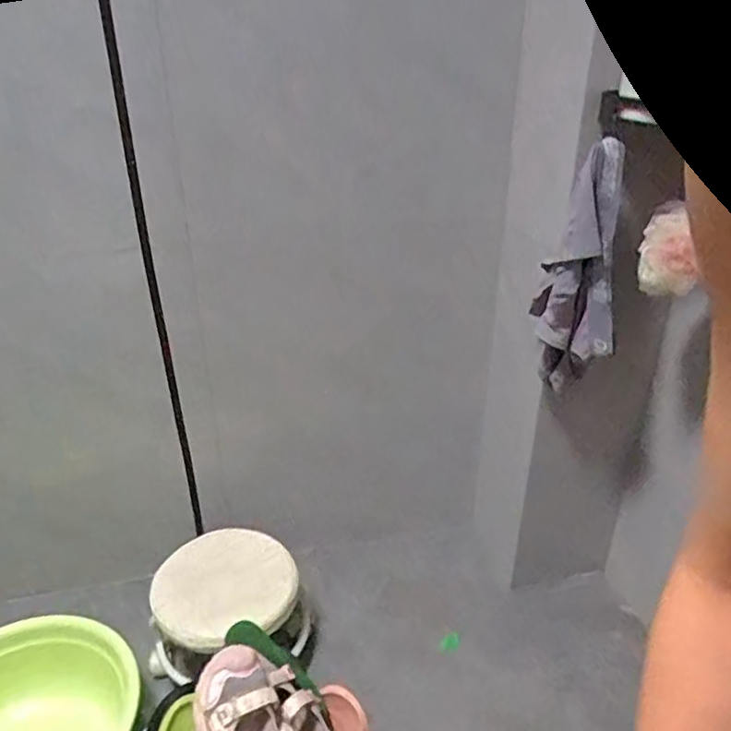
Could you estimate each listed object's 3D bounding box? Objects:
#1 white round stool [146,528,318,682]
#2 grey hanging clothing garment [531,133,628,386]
[{"bbox_3d":[-0.252,0.469,1.233,0.290,0.196,0.249,-10,35,-19],"label":"white round stool"},{"bbox_3d":[0.320,-0.130,0.993,0.103,0.383,0.071,3,32,0],"label":"grey hanging clothing garment"}]

